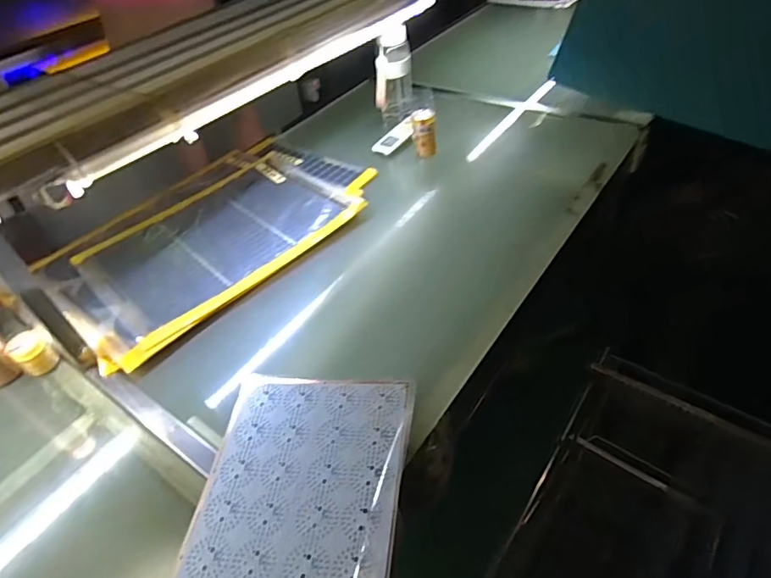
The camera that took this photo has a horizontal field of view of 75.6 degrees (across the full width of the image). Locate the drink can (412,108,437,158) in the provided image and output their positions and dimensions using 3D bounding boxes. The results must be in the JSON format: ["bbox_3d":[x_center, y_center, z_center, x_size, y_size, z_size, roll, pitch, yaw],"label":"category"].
[{"bbox_3d":[0.086,-0.344,1.105,0.049,0.095,0.048,-4,44,4],"label":"drink can"}]

